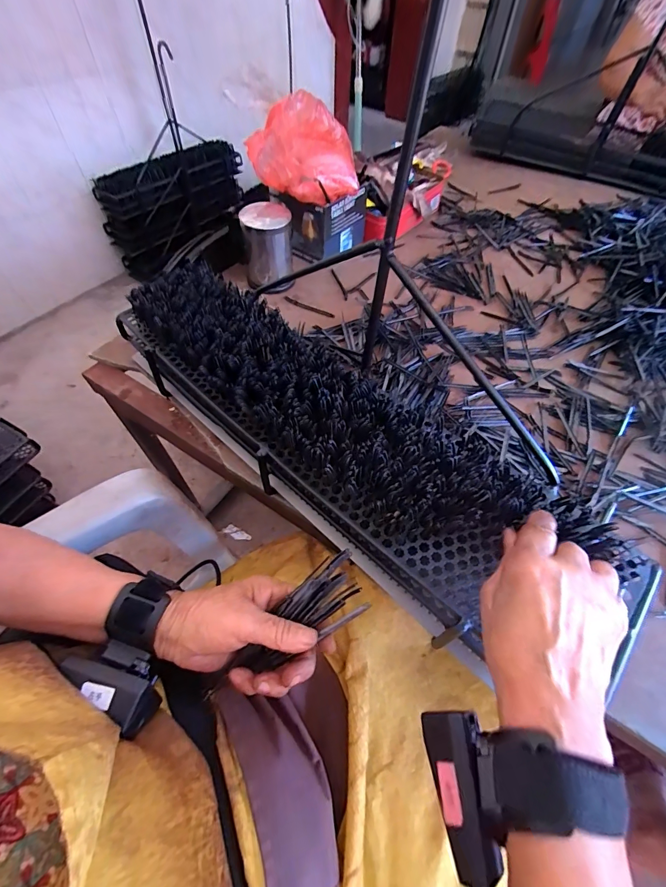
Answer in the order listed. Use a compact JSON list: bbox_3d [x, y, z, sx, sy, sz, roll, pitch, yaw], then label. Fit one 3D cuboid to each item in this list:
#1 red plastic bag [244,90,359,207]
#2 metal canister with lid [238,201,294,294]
[{"bbox_3d":[-0.044,-0.484,0.613,0.171,0.113,0.125,1,55,-1],"label":"red plastic bag"},{"bbox_3d":[-0.111,-0.332,0.638,0.086,0.121,0.085,-9,57,-5],"label":"metal canister with lid"}]

